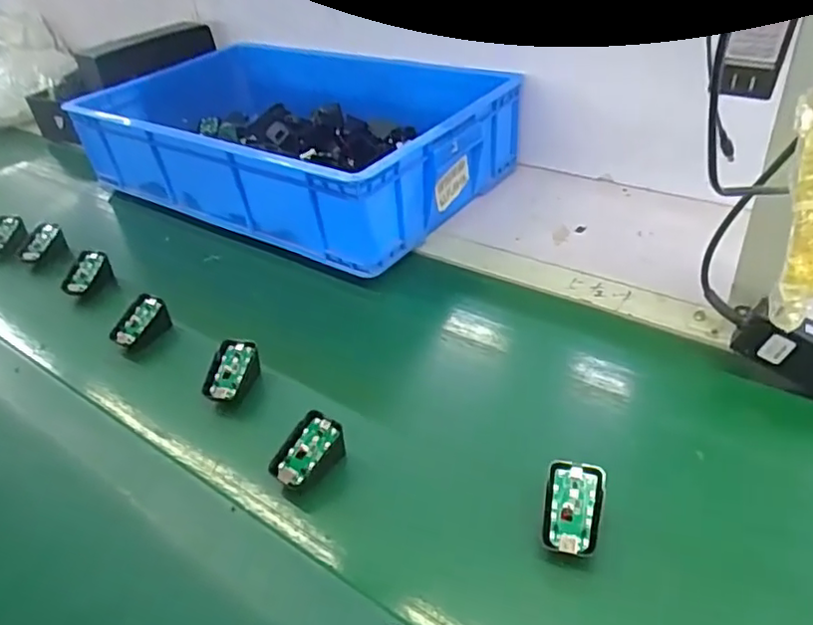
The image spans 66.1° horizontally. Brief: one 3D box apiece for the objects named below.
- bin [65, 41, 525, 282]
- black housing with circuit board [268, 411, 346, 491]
[{"bbox_3d":[-0.199,-0.299,1.018,0.679,0.136,0.398,21,47,31],"label":"bin"},{"bbox_3d":[-0.090,0.128,0.565,0.045,0.044,0.067,24,48,33],"label":"black housing with circuit board"}]

